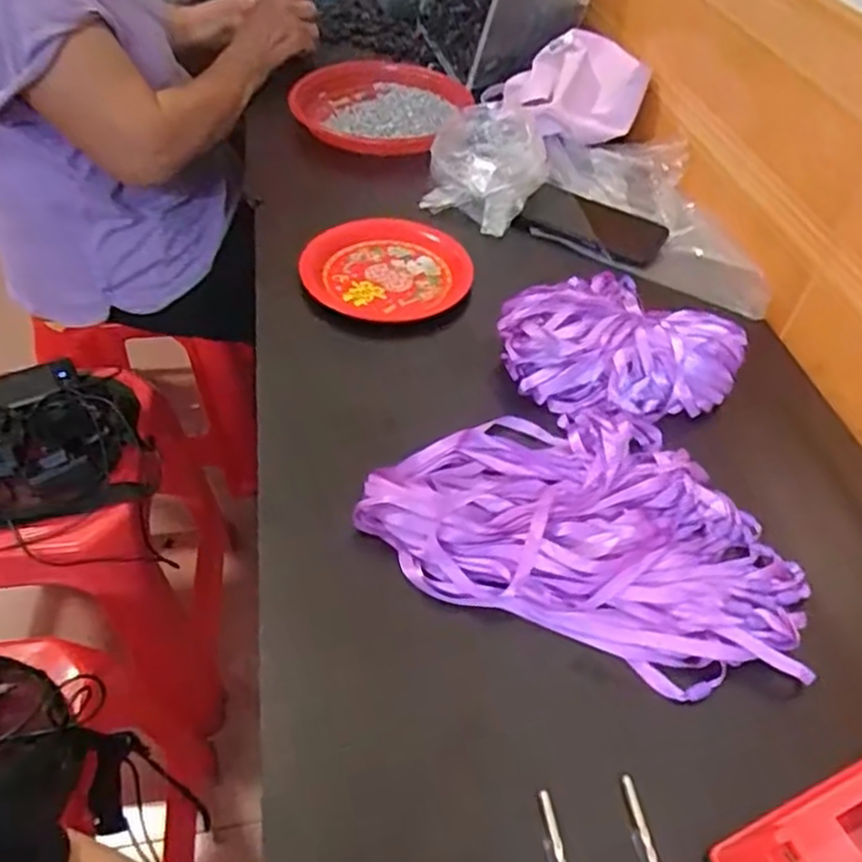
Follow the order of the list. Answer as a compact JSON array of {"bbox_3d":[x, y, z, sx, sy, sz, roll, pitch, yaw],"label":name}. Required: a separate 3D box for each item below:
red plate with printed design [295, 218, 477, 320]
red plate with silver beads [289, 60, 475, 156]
[{"bbox_3d":[-0.046,-0.170,0.730,0.164,0.021,0.148,-6,55,-11],"label":"red plate with printed design"},{"bbox_3d":[-0.073,-0.447,0.965,0.236,0.028,0.236,2,46,-3],"label":"red plate with silver beads"}]

